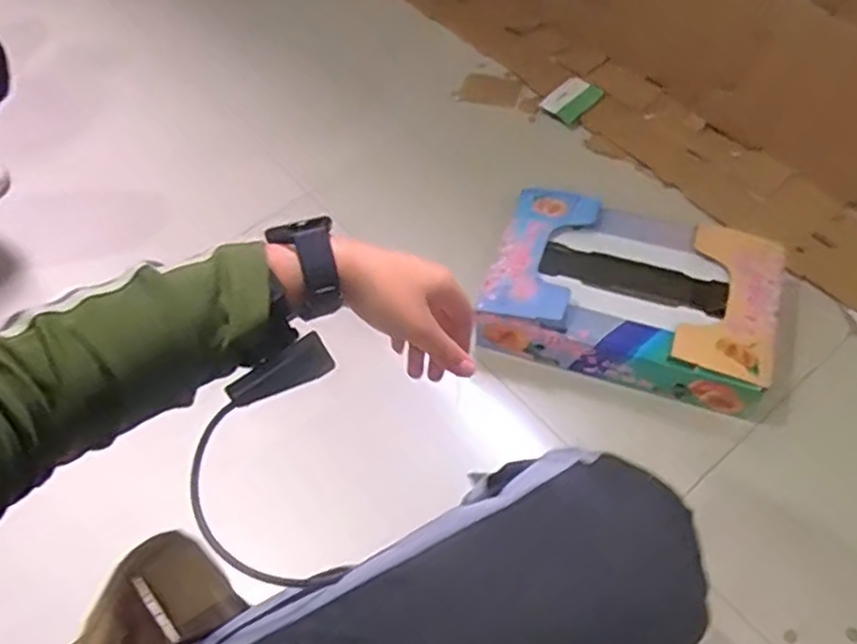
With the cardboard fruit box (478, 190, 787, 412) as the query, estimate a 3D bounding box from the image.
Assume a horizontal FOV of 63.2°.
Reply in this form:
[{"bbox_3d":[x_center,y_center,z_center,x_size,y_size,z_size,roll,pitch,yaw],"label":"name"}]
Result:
[{"bbox_3d":[0.302,-0.047,1.035,0.396,0.115,0.289,14,58,12],"label":"cardboard fruit box"}]

